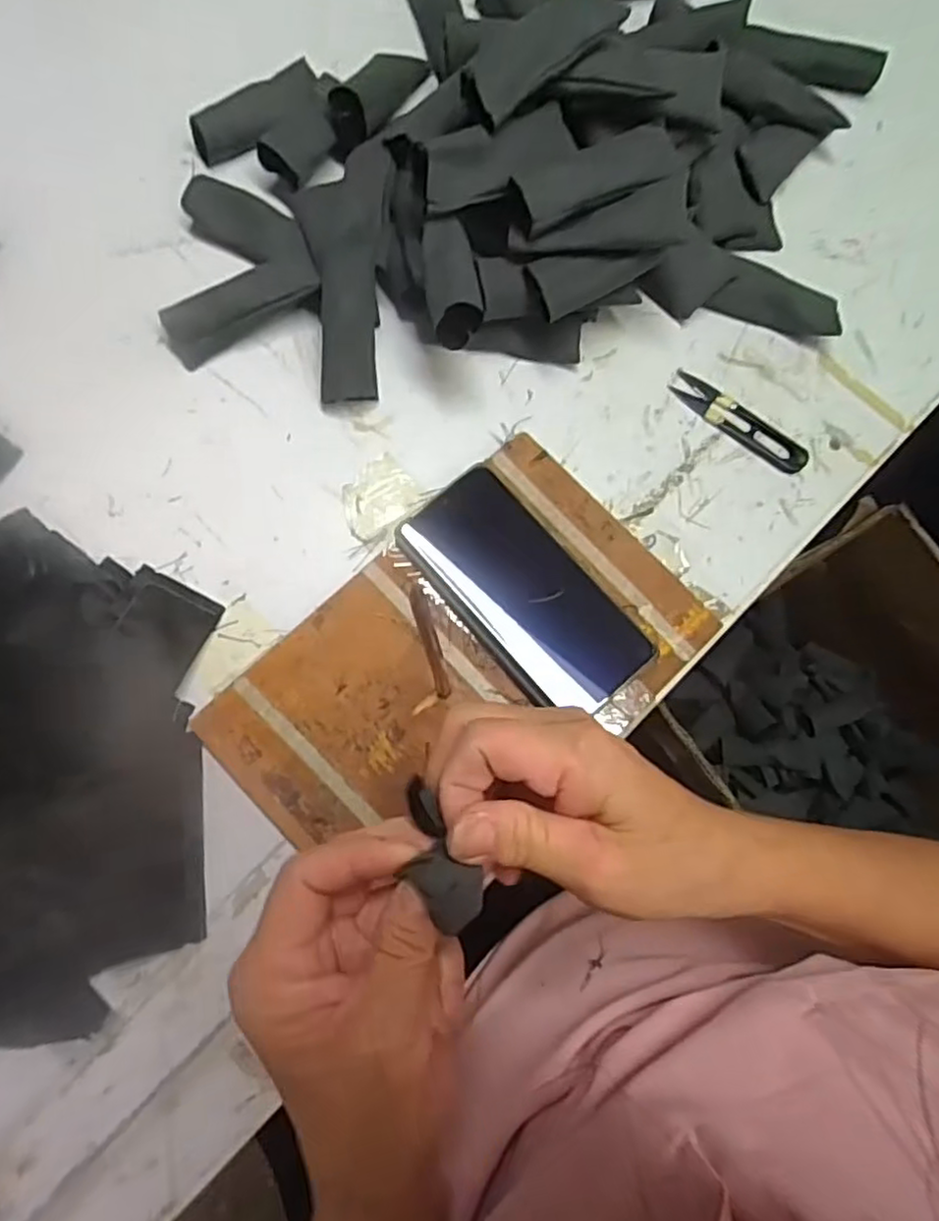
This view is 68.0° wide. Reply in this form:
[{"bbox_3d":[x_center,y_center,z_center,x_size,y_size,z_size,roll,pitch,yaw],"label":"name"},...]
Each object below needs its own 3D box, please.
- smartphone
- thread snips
[{"bbox_3d":[0.032,-0.010,0.419,0.074,0.009,0.156,-39,81,-10],"label":"smartphone"},{"bbox_3d":[0.178,-0.125,0.461,0.100,0.005,0.022,38,80,7],"label":"thread snips"}]

